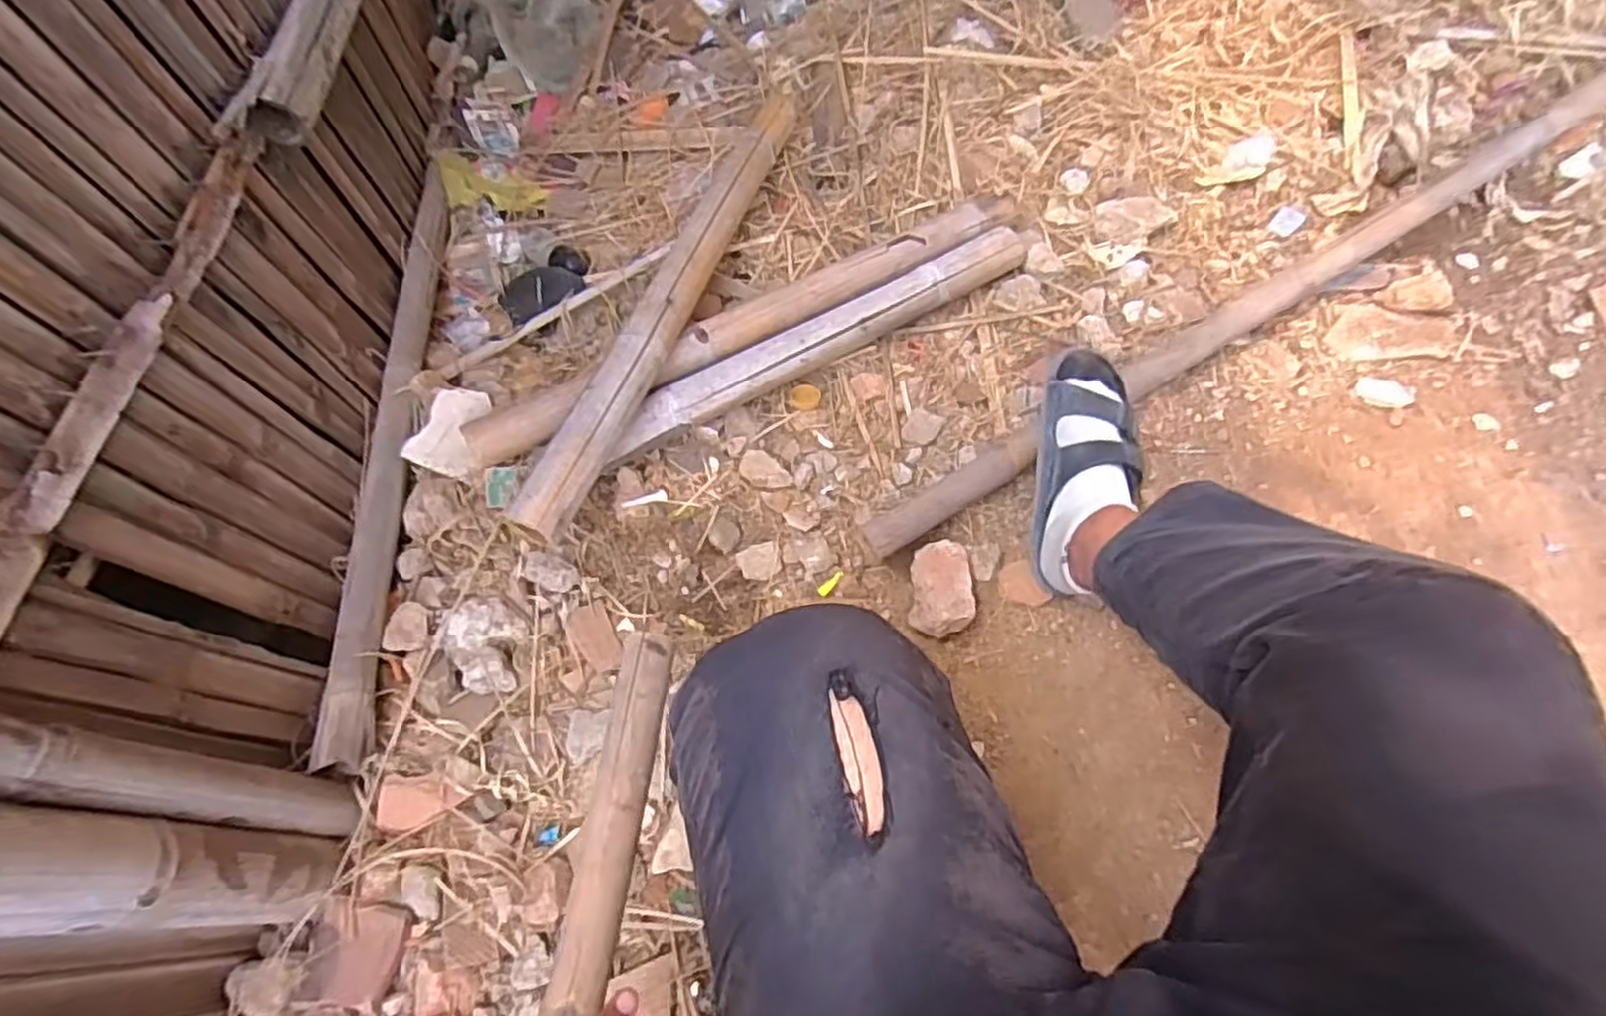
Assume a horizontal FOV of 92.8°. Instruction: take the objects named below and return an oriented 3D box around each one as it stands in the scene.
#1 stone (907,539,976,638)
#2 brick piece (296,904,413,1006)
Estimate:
[{"bbox_3d":[0.153,0.093,0.855,0.066,0.056,0.103,-4,64,1],"label":"stone"},{"bbox_3d":[-0.414,0.411,0.704,0.085,0.016,0.077,-3,64,1],"label":"brick piece"}]

